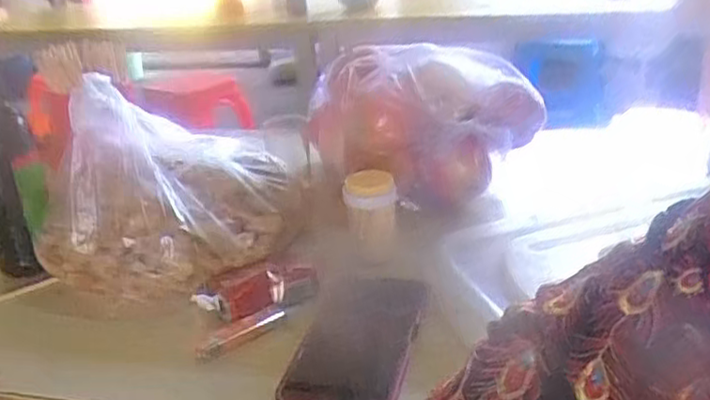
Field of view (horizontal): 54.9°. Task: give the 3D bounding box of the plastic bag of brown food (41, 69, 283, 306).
[{"bbox_3d":[-0.172,-0.019,0.626,0.237,0.152,0.149,-15,26,-20],"label":"plastic bag of brown food"}]

